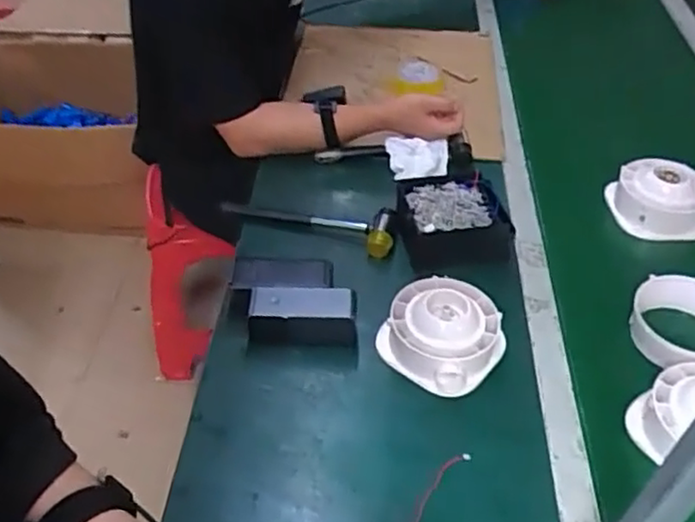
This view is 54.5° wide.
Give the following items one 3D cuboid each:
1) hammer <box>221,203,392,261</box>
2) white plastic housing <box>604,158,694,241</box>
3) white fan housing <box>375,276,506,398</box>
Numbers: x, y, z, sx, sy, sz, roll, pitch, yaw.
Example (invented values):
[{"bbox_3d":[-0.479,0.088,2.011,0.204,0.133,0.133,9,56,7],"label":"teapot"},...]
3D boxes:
[{"bbox_3d":[-0.052,-0.068,0.981,0.257,0.046,0.073,14,46,15],"label":"hammer"},{"bbox_3d":[0.471,-0.094,1.013,0.132,0.070,0.124,4,44,4],"label":"white plastic housing"},{"bbox_3d":[0.115,0.084,0.815,0.138,0.059,0.132,0,44,0],"label":"white fan housing"}]

